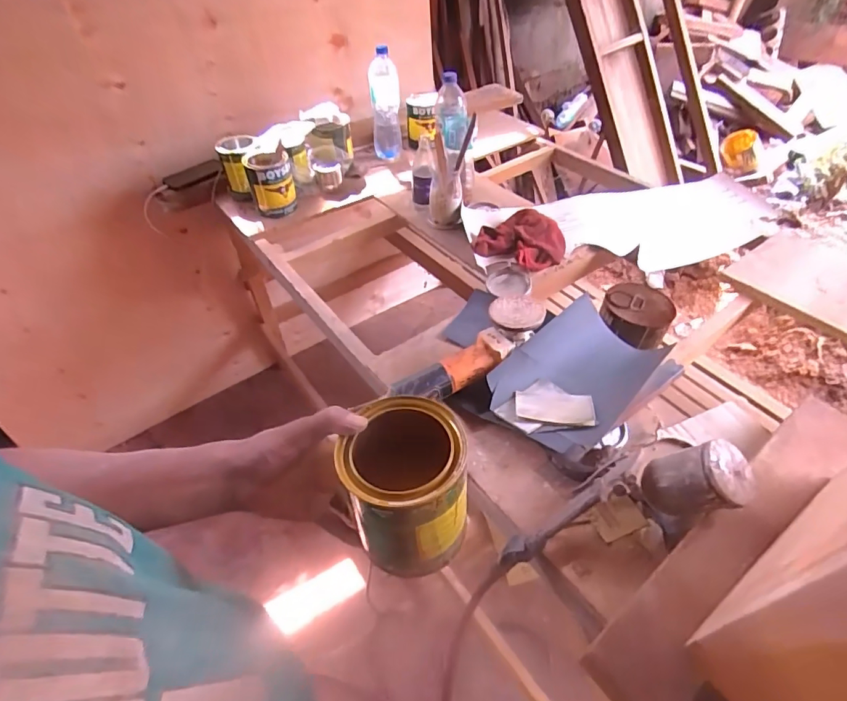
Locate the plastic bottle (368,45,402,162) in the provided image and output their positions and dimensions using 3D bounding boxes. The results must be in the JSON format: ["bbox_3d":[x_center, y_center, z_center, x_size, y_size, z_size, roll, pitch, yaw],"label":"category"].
[{"bbox_3d":[-0.103,-0.663,1.275,0.082,0.249,0.089,-7,45,-4],"label":"plastic bottle"}]

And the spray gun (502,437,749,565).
[{"bbox_3d":[0.247,0.193,0.597,0.303,0.102,0.097,-21,45,10],"label":"spray gun"}]

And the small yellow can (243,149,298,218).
[{"bbox_3d":[-0.358,-0.395,1.106,0.102,0.124,0.100,-14,46,-11],"label":"small yellow can"}]

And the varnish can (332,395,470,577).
[{"bbox_3d":[-0.014,0.117,0.410,0.097,0.114,0.104,-4,46,4],"label":"varnish can"}]

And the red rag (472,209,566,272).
[{"bbox_3d":[0.219,-0.238,1.029,0.176,0.049,0.181,27,52,26],"label":"red rag"}]

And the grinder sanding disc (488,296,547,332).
[{"bbox_3d":[0.150,-0.062,0.752,0.087,0.013,0.077,-7,45,-5],"label":"grinder sanding disc"}]

